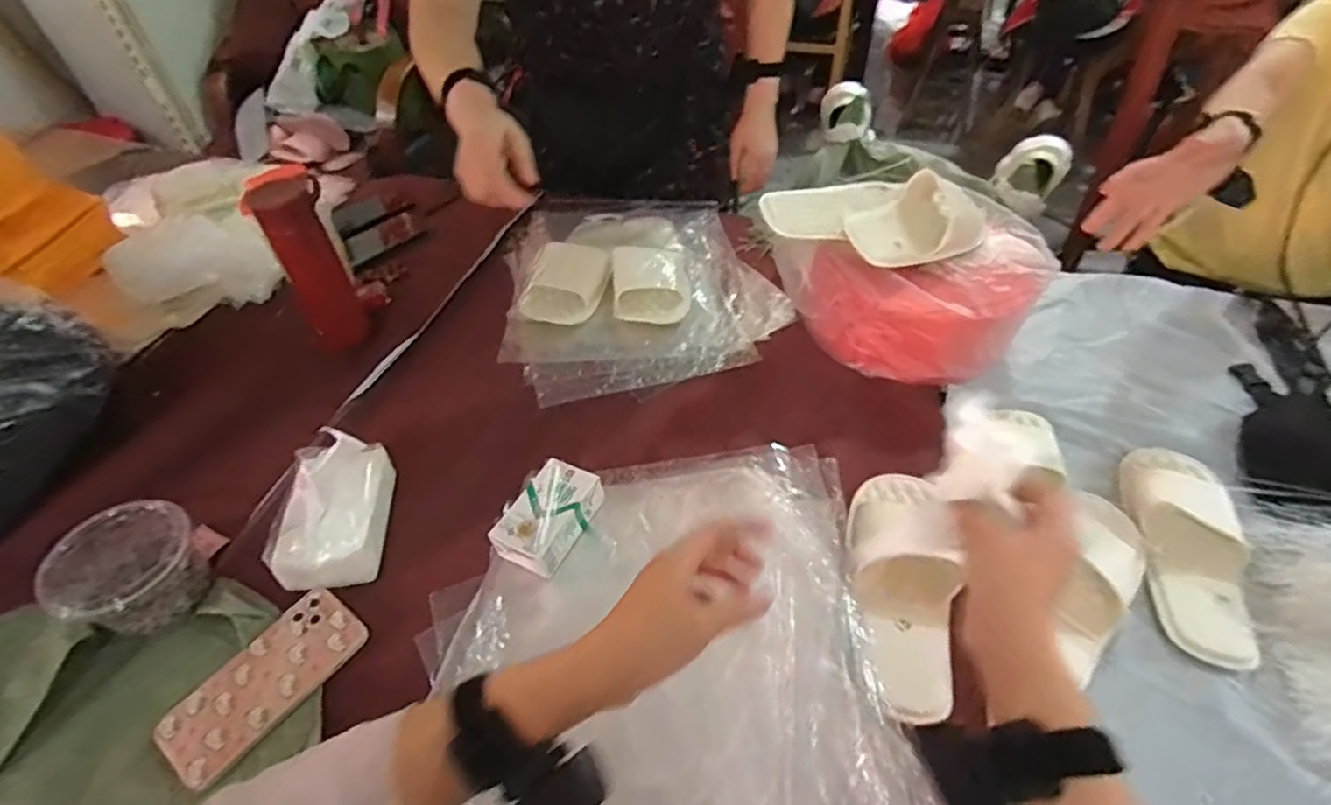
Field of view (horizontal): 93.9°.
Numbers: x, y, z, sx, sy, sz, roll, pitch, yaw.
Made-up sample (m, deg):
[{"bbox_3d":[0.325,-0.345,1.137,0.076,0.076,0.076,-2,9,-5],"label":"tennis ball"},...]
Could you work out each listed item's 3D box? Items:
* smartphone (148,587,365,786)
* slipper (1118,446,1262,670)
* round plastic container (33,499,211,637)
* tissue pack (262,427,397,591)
[{"bbox_3d":[-0.355,0.247,0.551,0.081,0.010,0.163,29,54,24],"label":"smartphone"},{"bbox_3d":[0.517,0.136,0.613,0.091,0.044,0.231,9,48,8],"label":"slipper"},{"bbox_3d":[-0.495,0.159,0.583,0.094,0.082,0.114,21,51,19],"label":"round plastic container"},{"bbox_3d":[-0.335,0.094,0.612,0.096,0.120,0.138,-6,48,-5],"label":"tissue pack"}]

